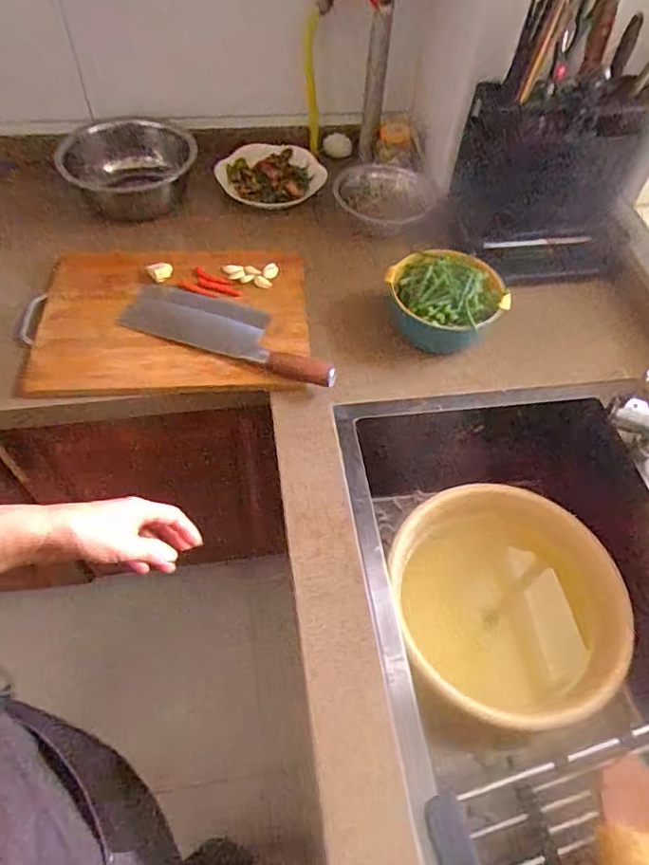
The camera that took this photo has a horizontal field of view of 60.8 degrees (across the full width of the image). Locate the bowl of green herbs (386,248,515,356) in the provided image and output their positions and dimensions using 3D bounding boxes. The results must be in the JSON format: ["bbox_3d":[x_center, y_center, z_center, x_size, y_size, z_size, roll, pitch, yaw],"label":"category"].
[{"bbox_3d":[0.167,-0.178,0.784,0.159,0.092,0.154,1,55,-1],"label":"bowl of green herbs"}]

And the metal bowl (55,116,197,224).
[{"bbox_3d":[-0.352,-0.487,1.001,0.232,0.096,0.232,-5,55,-5],"label":"metal bowl"}]

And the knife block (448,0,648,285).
[{"bbox_3d":[0.342,-0.415,0.800,0.267,0.341,0.142,8,55,3],"label":"knife block"}]

